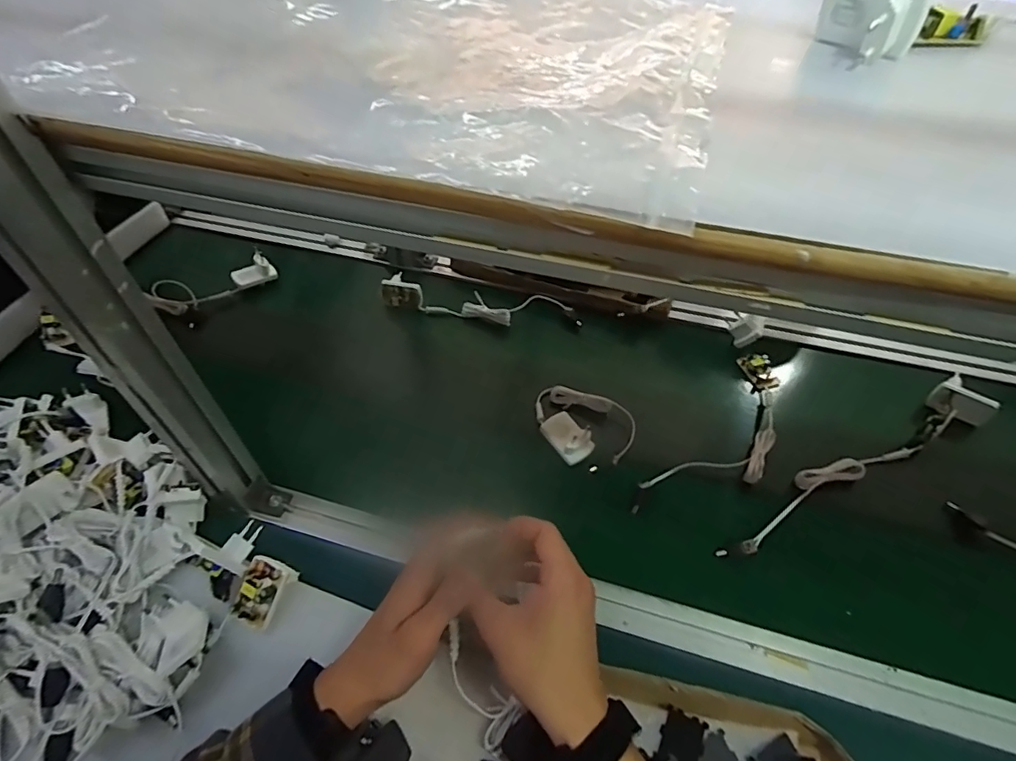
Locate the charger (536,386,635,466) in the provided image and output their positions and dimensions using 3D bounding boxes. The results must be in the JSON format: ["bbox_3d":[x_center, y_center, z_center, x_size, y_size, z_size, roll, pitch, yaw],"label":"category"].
[{"bbox_3d":[0.086,0.051,0.622,0.120,0.042,0.102,15,51,11],"label":"charger"}]

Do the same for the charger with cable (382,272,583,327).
[{"bbox_3d":[-0.040,-0.108,0.762,0.286,0.038,0.050,11,50,8],"label":"charger with cable"}]

